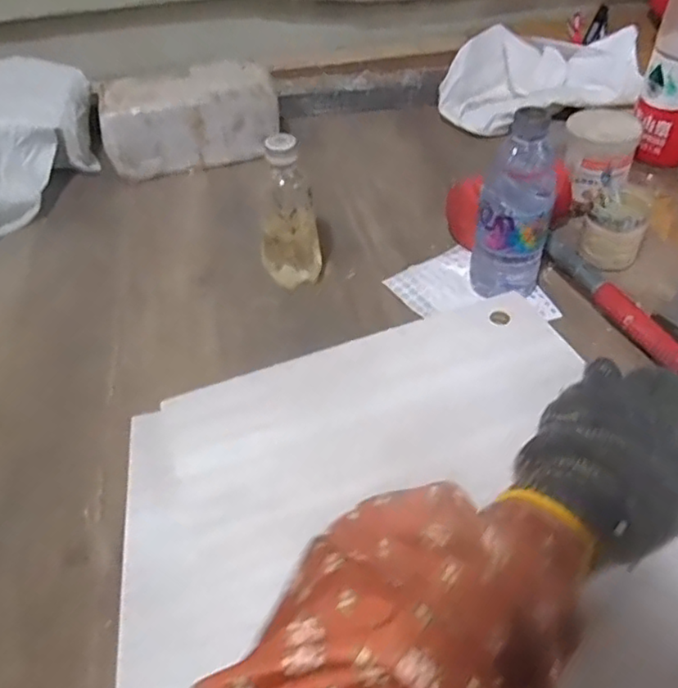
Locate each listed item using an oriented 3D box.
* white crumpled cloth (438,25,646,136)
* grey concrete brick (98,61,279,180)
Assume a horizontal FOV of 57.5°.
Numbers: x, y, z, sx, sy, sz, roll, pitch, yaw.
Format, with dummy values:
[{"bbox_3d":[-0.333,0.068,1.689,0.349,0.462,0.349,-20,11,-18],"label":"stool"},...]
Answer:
[{"bbox_3d":[0.273,-0.384,0.879,0.266,0.114,0.121,5,45,27],"label":"white crumpled cloth"},{"bbox_3d":[-0.201,-0.310,0.858,0.234,0.112,0.101,-10,46,-7],"label":"grey concrete brick"}]

